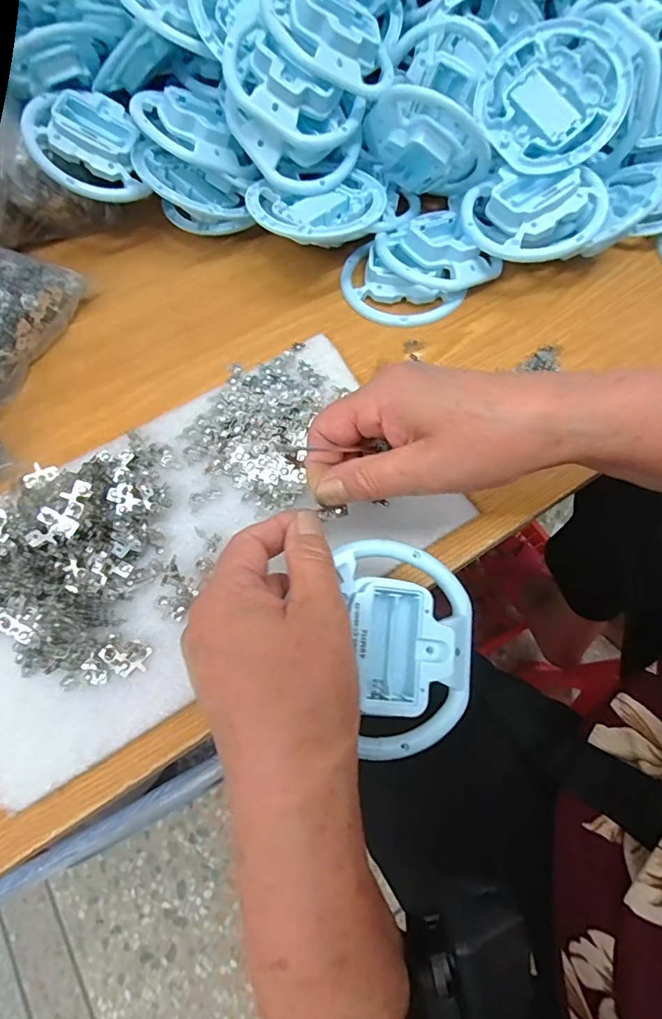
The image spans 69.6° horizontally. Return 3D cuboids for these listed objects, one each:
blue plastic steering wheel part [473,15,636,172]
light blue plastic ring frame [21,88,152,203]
[{"bbox_3d":[0.162,-0.300,0.355,0.101,0.026,0.097,24,100,13],"label":"blue plastic steering wheel part"},{"bbox_3d":[-0.200,-0.290,0.383,0.076,0.033,0.091,-14,89,-16],"label":"light blue plastic ring frame"}]

